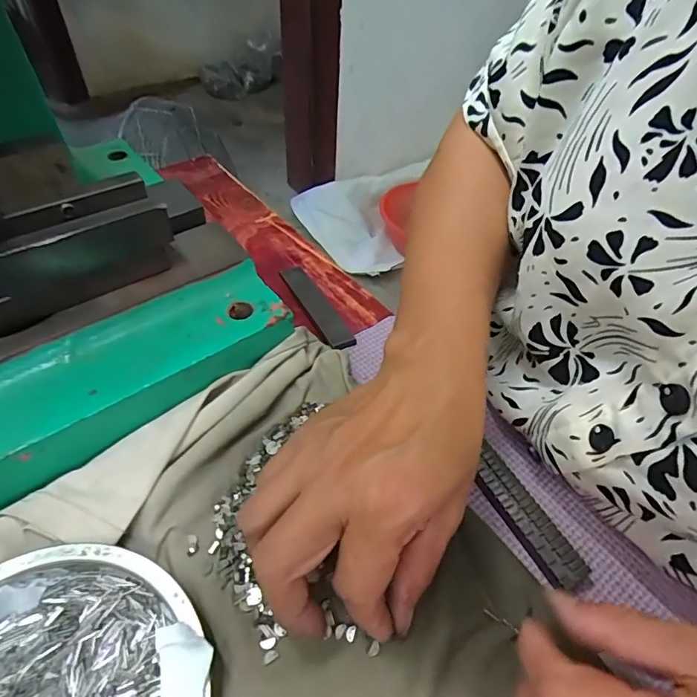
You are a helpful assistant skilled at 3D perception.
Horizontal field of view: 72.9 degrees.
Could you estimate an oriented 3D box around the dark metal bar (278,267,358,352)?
[{"bbox_3d":[-0.024,-0.034,0.358,0.024,0.007,0.102,-19,53,-20],"label":"dark metal bar"}]

